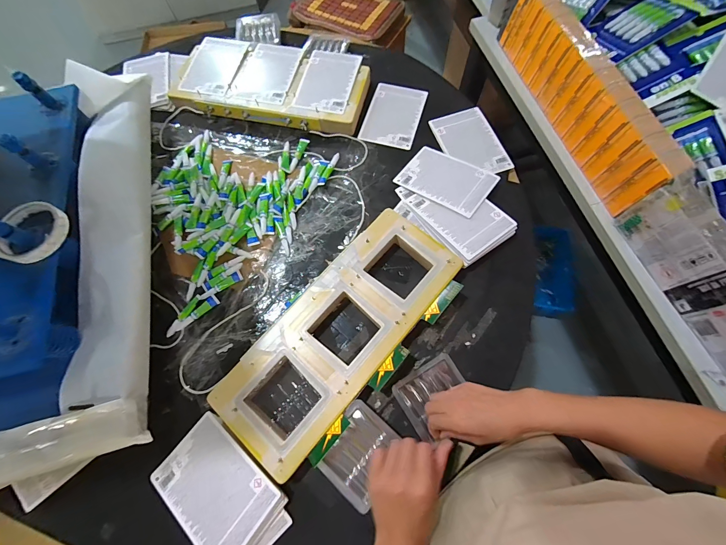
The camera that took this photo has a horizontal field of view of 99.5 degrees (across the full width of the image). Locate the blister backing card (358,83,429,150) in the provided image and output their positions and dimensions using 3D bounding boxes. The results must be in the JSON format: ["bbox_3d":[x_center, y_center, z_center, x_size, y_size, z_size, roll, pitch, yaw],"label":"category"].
[{"bbox_3d":[0.068,-0.350,0.677,0.116,0.004,0.170,16,71,7],"label":"blister backing card"}]

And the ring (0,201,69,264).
[{"bbox_3d":[-0.467,-0.056,0.434,0.091,0.027,0.089,-1,70,3],"label":"ring"}]

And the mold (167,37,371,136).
[{"bbox_3d":[-0.205,-0.428,0.694,0.430,0.041,0.209,13,71,6],"label":"mold"}]

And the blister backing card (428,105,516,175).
[{"bbox_3d":[0.225,-0.272,0.645,0.112,0.006,0.169,-21,72,-1],"label":"blister backing card"}]

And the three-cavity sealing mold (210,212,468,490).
[{"bbox_3d":[-0.032,0.089,0.502,0.171,0.040,0.426,39,76,14],"label":"three-cavity sealing mold"}]

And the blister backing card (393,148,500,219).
[{"bbox_3d":[0.161,-0.182,0.598,0.168,0.005,0.114,33,72,22],"label":"blister backing card"}]

